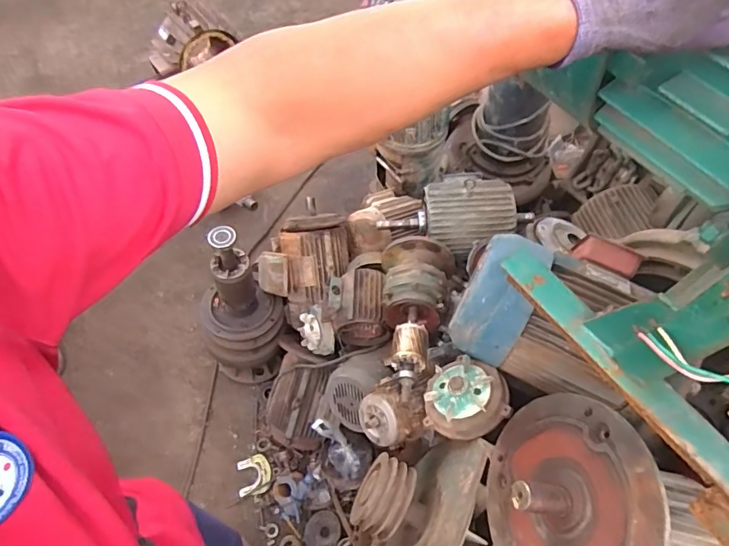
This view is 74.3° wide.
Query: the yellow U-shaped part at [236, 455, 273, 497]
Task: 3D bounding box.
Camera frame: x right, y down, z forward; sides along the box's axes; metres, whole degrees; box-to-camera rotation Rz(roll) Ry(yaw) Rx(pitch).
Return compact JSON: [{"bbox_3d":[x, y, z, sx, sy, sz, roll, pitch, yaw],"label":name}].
[{"bbox_3d":[-0.316,0.577,1.379,0.094,0.026,0.104,-12,62,-7],"label":"yellow U-shaped part"}]

